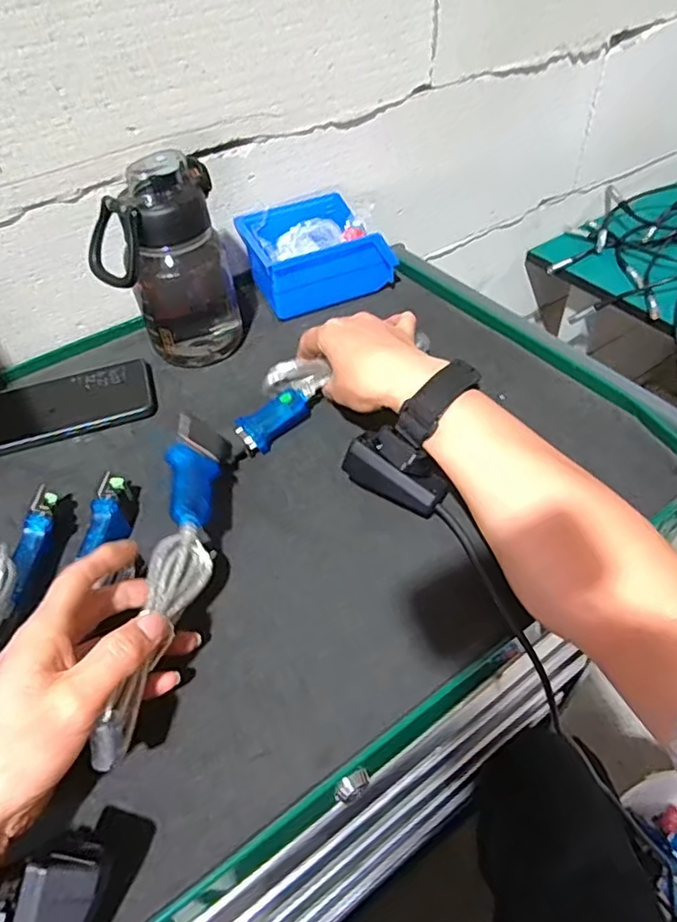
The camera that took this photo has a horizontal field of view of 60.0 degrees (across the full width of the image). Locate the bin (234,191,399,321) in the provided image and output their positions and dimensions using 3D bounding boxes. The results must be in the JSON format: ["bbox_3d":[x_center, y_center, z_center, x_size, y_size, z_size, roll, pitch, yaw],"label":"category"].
[{"bbox_3d":[-0.025,-0.214,0.608,0.135,0.067,0.110,-19,50,-13],"label":"bin"}]

